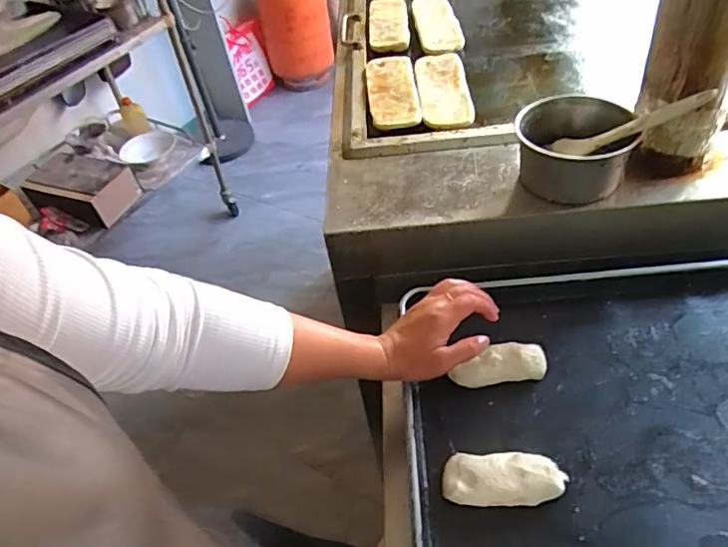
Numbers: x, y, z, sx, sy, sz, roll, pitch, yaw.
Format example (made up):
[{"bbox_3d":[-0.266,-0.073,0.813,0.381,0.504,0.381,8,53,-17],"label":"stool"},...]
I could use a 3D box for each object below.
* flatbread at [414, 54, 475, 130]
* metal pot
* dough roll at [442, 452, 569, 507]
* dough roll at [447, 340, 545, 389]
[{"bbox_3d":[0.119,-0.280,0.840,0.076,0.013,0.195,-2,52,2],"label":"flatbread"},{"bbox_3d":[0.247,-0.149,0.672,0.126,0.089,0.137,-4,48,4],"label":"metal pot"},{"bbox_3d":[0.123,0.181,0.490,0.105,0.024,0.042,-4,48,4],"label":"dough roll"},{"bbox_3d":[0.136,0.091,0.561,0.094,0.030,0.037,-12,53,-3],"label":"dough roll"}]

